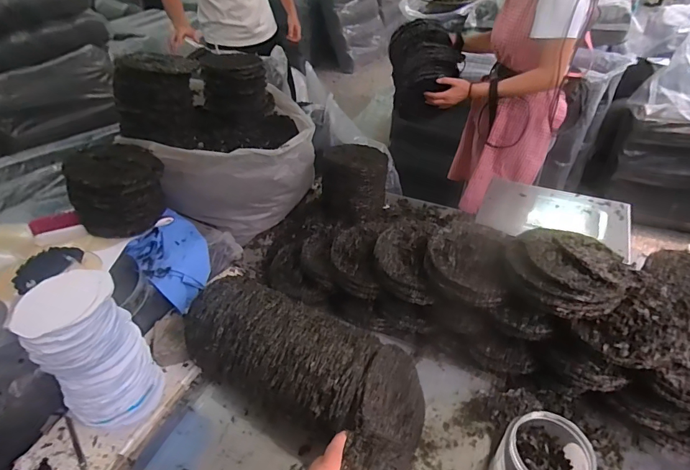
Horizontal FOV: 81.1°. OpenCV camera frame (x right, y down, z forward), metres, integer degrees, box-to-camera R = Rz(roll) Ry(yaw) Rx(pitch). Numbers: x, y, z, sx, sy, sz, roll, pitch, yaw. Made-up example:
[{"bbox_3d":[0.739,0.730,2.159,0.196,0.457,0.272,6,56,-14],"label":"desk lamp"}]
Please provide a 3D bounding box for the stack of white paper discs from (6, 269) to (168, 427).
[{"bbox_3d":[-0.462,0.228,0.763,0.147,0.305,0.157,-27,46,-24],"label":"stack of white paper discs"}]

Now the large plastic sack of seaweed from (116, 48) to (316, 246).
[{"bbox_3d":[-0.394,-0.333,1.299,0.498,0.447,0.604,-16,42,-13],"label":"large plastic sack of seaweed"}]

